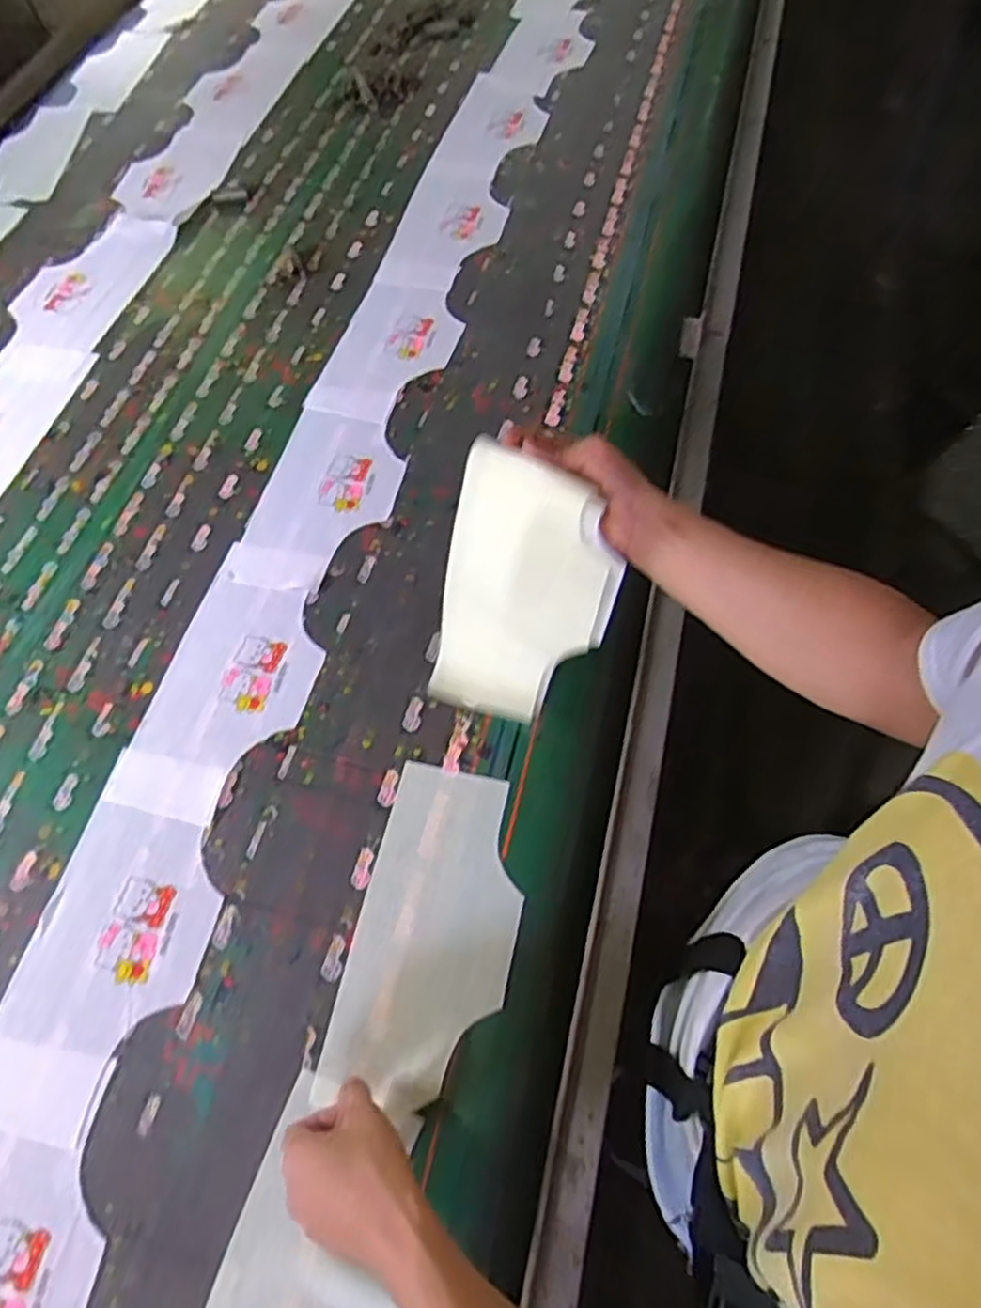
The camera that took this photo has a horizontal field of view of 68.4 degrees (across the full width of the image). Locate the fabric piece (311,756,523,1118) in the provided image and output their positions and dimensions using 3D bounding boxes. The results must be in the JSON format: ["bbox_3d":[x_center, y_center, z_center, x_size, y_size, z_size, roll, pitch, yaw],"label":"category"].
[{"bbox_3d":[-0.045,0.230,0.617,0.130,0.006,0.265,11,64,5],"label":"fabric piece"}]

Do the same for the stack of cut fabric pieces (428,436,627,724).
[{"bbox_3d":[0.028,-0.040,0.610,0.138,0.242,0.030,13,35,2],"label":"stack of cut fabric pieces"}]

